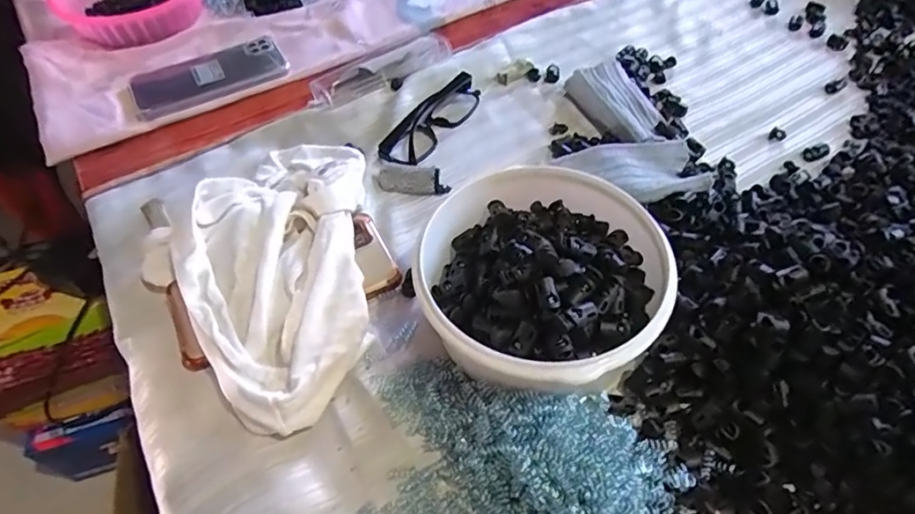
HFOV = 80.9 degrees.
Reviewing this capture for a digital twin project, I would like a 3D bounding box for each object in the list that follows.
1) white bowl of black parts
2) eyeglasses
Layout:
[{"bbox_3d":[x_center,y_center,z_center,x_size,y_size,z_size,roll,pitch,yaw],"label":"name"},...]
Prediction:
[{"bbox_3d":[0.062,0.017,0.369,0.154,0.079,0.155,-2,52,2],"label":"white bowl of black parts"},{"bbox_3d":[-0.022,-0.136,0.516,0.033,0.022,0.129,26,58,22],"label":"eyeglasses"}]

